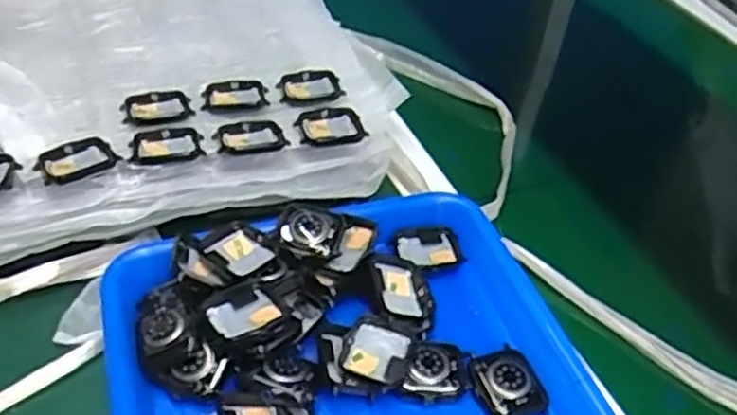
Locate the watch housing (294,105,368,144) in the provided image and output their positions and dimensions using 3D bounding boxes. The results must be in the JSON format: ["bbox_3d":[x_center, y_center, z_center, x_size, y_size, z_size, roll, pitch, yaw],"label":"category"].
[{"bbox_3d":[-0.027,-0.059,0.519,0.047,0.005,0.038,-9,46,-15],"label":"watch housing"}]

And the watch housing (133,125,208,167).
[{"bbox_3d":[-0.134,-0.042,0.486,0.044,0.004,0.032,-12,47,-18],"label":"watch housing"}]

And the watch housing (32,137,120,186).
[{"bbox_3d":[-0.188,-0.030,0.469,0.047,0.007,0.035,-21,51,-26],"label":"watch housing"}]

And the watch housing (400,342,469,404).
[{"bbox_3d":[0.037,0.093,0.419,0.037,0.011,0.037,0,43,-4],"label":"watch housing"}]

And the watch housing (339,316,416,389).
[{"bbox_3d":[0.005,0.085,0.416,0.040,0.014,0.040,10,43,7],"label":"watch housing"}]

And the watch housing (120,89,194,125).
[{"bbox_3d":[-0.151,-0.070,0.519,0.047,0.006,0.036,-7,46,-13],"label":"watch housing"}]

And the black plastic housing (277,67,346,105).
[{"bbox_3d":[-0.044,-0.092,0.553,0.046,0.006,0.040,-4,45,-10],"label":"black plastic housing"}]

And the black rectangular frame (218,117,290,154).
[{"bbox_3d":[-0.081,-0.049,0.505,0.045,0.008,0.032,-8,46,-14],"label":"black rectangular frame"}]

